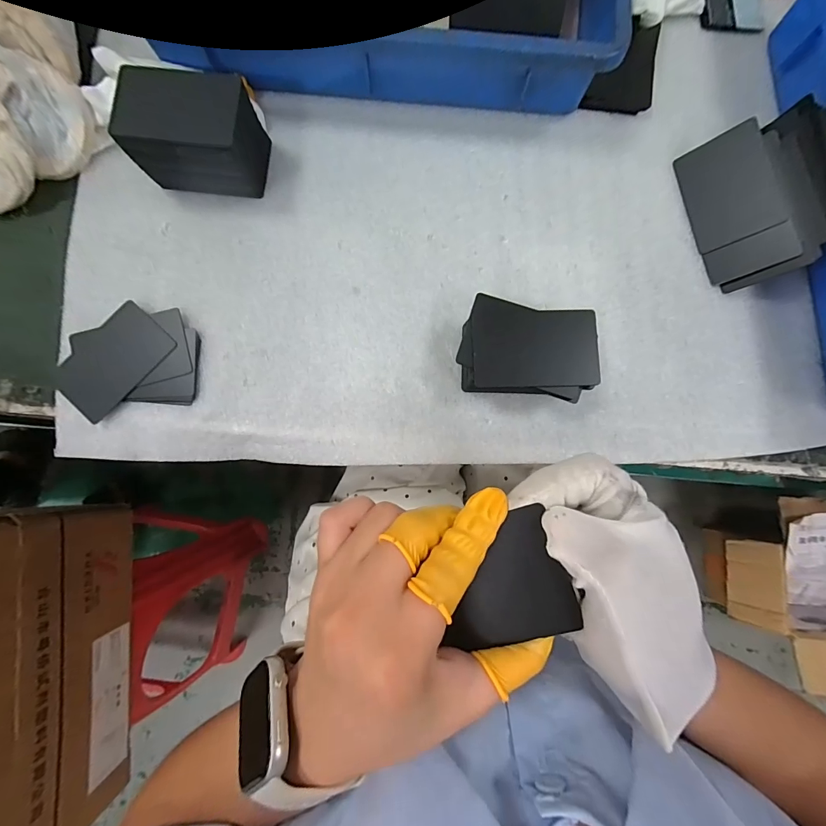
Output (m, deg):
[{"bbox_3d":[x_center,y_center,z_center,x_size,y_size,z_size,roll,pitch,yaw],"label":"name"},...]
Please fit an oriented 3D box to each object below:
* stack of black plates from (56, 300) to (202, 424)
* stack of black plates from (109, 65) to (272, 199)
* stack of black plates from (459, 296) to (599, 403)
[{"bbox_3d":[-0.217,-0.040,0.292,0.103,0.008,0.079,-13,84,-2],"label":"stack of black plates"},{"bbox_3d":[-0.161,-0.209,0.287,0.085,0.061,0.064,4,83,0],"label":"stack of black plates"},{"bbox_3d":[0.081,-0.042,0.283,0.093,0.036,0.065,9,83,0],"label":"stack of black plates"}]

